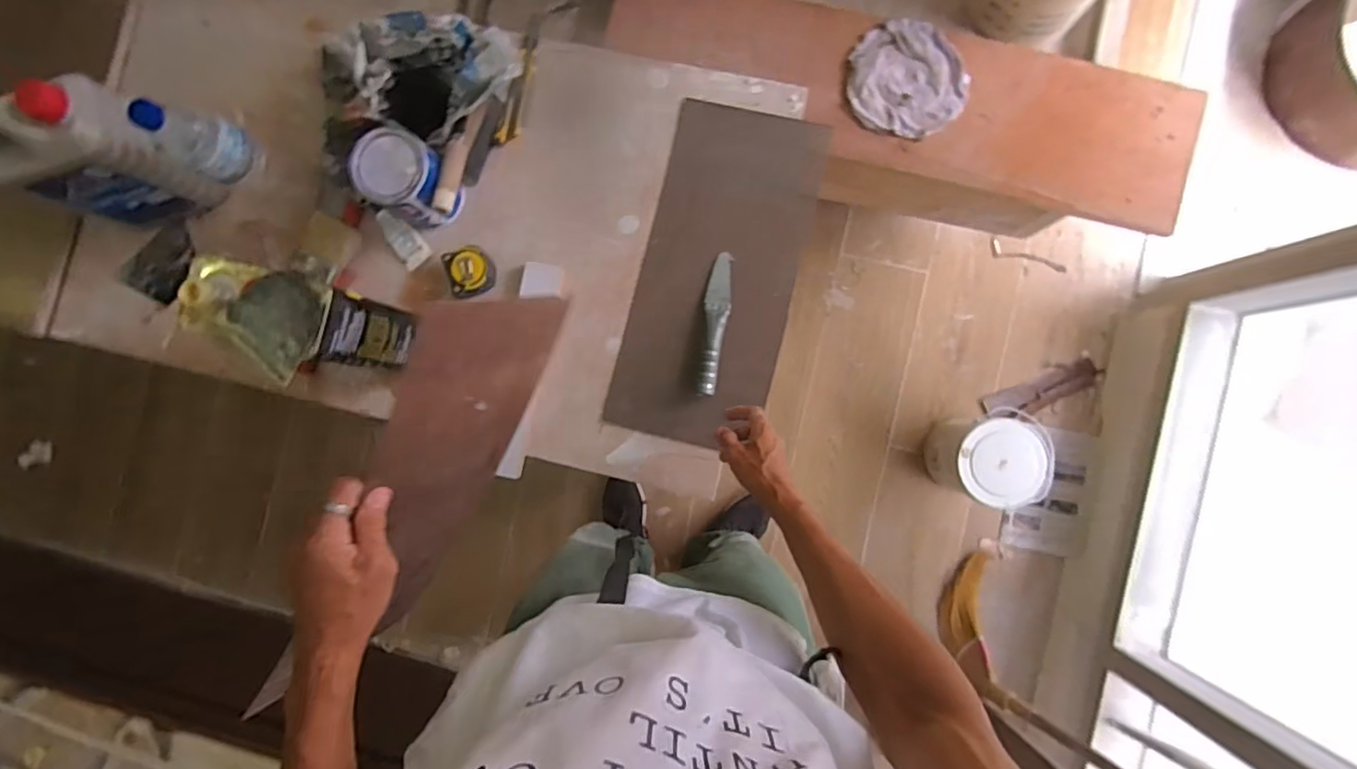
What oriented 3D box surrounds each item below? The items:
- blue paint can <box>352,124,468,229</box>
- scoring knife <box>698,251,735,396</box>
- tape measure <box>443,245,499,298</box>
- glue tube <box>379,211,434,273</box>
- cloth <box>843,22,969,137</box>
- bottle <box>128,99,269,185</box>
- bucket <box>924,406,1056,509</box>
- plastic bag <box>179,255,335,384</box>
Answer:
[{"bbox_3d":[-0.374,-0.283,0.836,0.112,0.108,0.098,33,91,4],"label":"blue paint can"},{"bbox_3d":[0.051,-0.087,0.840,0.035,0.023,0.202,8,89,4],"label":"scoring knife"},{"bbox_3d":[-0.302,-0.163,0.869,0.068,0.035,0.071,-17,87,3],"label":"tape measure"},{"bbox_3d":[-0.411,-0.218,0.889,0.046,0.014,0.092,-36,104,2],"label":"glue tube"},{"bbox_3d":[0.365,-0.489,0.963,0.191,0.027,0.169,38,91,4],"label":"cloth"},{"bbox_3d":[-0.581,-0.295,0.725,0.065,0.127,0.080,18,90,4],"label":"bottle"},{"bbox_3d":[0.635,0.148,1.250,0.187,0.214,0.187,-2,88,4],"label":"bucket"},{"bbox_3d":[-0.467,-0.085,0.660,0.170,0.041,0.114,29,90,4],"label":"plastic bag"}]

